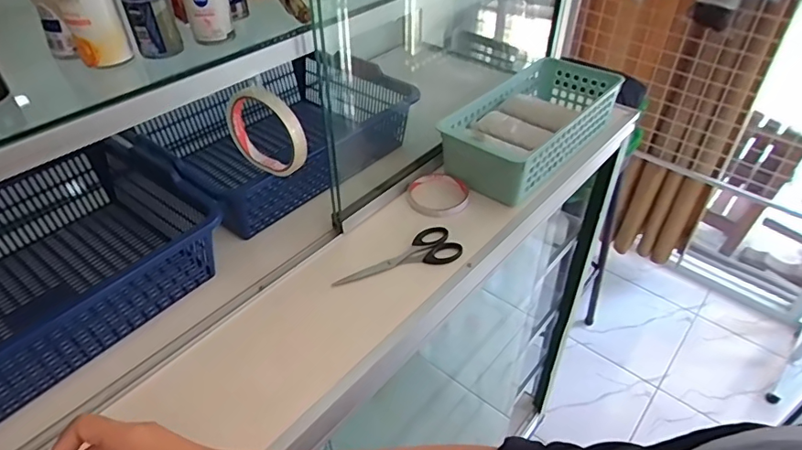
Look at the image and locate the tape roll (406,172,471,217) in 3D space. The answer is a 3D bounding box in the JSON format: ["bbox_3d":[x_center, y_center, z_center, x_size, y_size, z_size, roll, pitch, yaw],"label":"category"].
[{"bbox_3d":[0.049,-0.042,0.690,0.082,0.011,0.087,1,41,-1],"label":"tape roll"}]

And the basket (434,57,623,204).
[{"bbox_3d":[0.193,-0.154,0.770,0.146,0.082,0.334,31,49,29],"label":"basket"}]

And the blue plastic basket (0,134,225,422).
[{"bbox_3d":[-0.403,0.049,0.533,0.254,0.094,0.347,29,48,28],"label":"blue plastic basket"}]

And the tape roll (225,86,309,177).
[{"bbox_3d":[-0.132,-0.092,0.498,0.099,0.086,0.013,25,46,24],"label":"tape roll"}]

